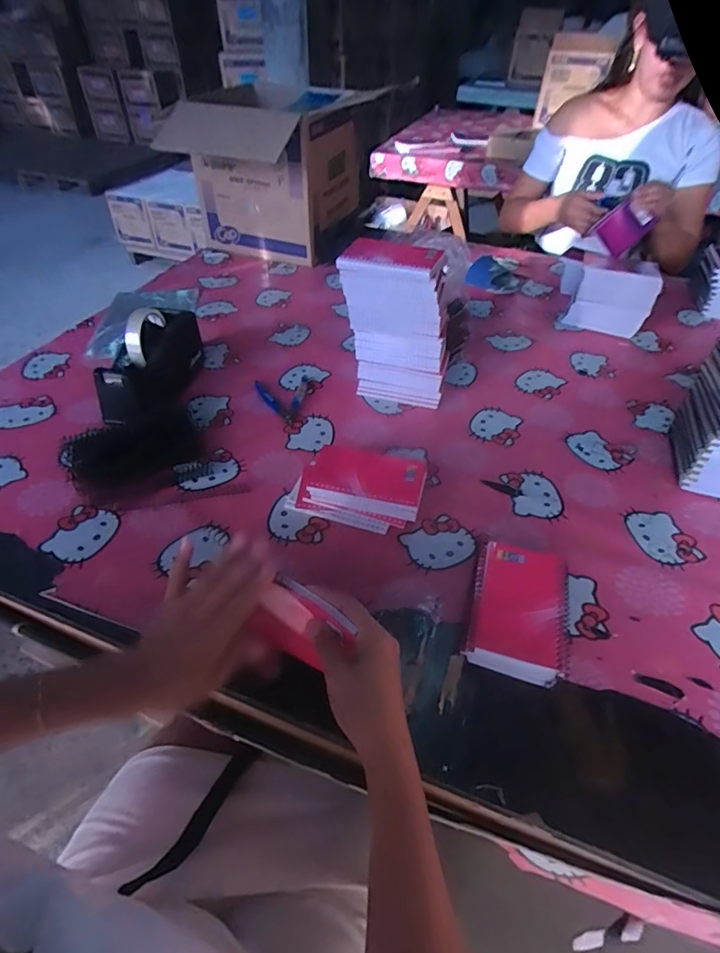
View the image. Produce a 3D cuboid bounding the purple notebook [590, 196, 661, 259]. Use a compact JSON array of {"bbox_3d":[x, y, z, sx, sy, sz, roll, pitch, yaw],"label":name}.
[{"bbox_3d":[0.576,-0.543,1.049,0.124,0.095,0.022,-39,31,10],"label":"purple notebook"}]

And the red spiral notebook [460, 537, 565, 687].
[{"bbox_3d":[0.160,0.133,0.495,0.089,0.031,0.142,14,45,11],"label":"red spiral notebook"}]

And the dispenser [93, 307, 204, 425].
[{"bbox_3d":[-0.307,-0.170,0.729,0.068,0.111,0.209,11,45,8],"label":"dispenser"}]

